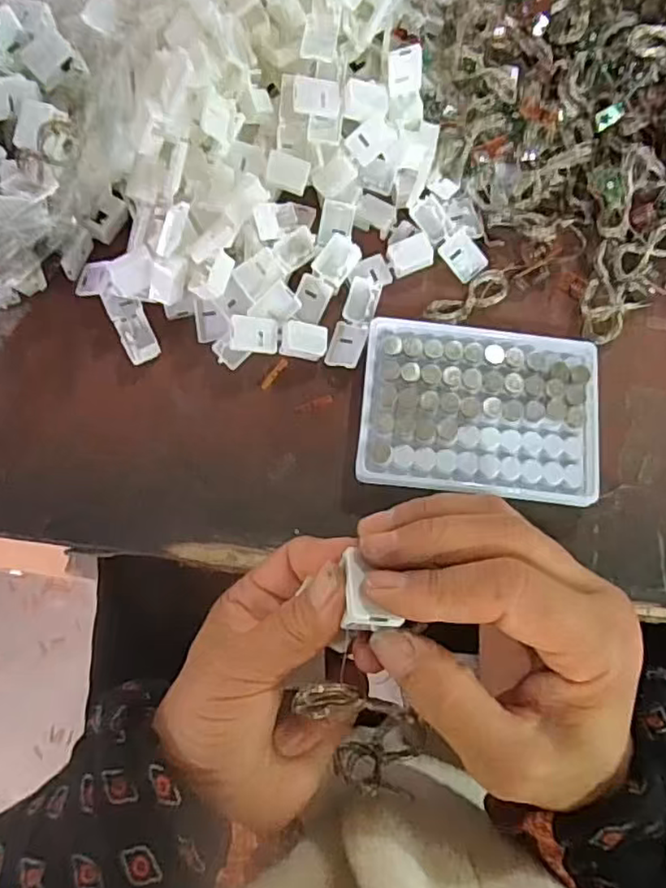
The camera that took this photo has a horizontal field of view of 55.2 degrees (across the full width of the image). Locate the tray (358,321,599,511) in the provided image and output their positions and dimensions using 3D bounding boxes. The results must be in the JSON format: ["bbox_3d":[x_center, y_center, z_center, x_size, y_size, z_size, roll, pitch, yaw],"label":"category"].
[{"bbox_3d":[0.082,-0.021,0.359,0.129,0.018,0.100,6,73,0],"label":"tray"}]

